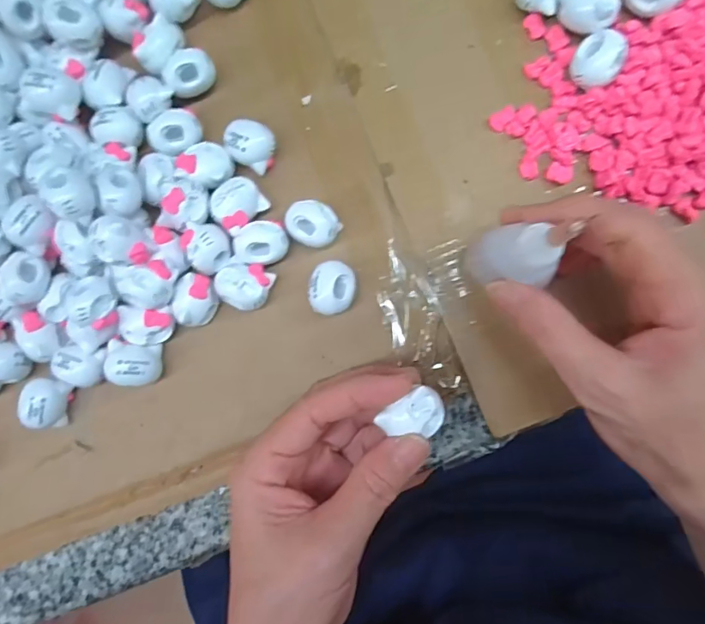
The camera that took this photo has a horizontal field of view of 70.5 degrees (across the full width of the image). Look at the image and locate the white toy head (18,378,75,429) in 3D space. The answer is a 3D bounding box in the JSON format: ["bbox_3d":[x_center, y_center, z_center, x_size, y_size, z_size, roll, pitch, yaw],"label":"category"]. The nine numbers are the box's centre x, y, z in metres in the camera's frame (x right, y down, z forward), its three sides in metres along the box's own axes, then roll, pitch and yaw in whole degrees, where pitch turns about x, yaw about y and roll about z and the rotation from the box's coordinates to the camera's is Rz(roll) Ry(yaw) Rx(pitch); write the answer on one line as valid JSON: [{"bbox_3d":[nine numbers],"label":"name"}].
[{"bbox_3d":[-0.155,0.046,0.254,0.016,0.021,0.024,20,91,6],"label":"white toy head"}]

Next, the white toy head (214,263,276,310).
[{"bbox_3d":[-0.054,-0.014,0.245,0.025,0.016,0.022,23,91,6],"label":"white toy head"}]

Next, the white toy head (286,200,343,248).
[{"bbox_3d":[-0.019,-0.043,0.244,0.024,0.019,0.021,37,92,6],"label":"white toy head"}]

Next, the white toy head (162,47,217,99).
[{"bbox_3d":[-0.081,-0.120,0.250,0.024,0.016,0.016,-26,86,5],"label":"white toy head"}]

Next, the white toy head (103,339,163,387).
[{"bbox_3d":[-0.110,0.026,0.250,0.023,0.020,0.021,3,89,6],"label":"white toy head"}]

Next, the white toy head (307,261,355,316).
[{"bbox_3d":[-0.009,-0.011,0.243,0.020,0.018,0.025,9,89,6],"label":"white toy head"}]

